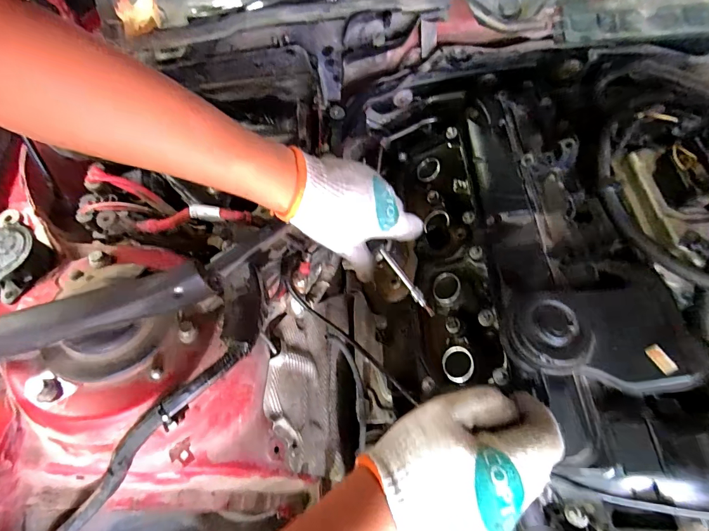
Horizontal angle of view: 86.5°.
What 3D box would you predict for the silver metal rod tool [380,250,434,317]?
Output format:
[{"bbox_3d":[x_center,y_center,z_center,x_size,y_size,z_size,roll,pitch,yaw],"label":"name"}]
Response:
[{"bbox_3d":[0.058,0.019,0.415,0.012,0.008,0.089,-38,90,-13],"label":"silver metal rod tool"}]

